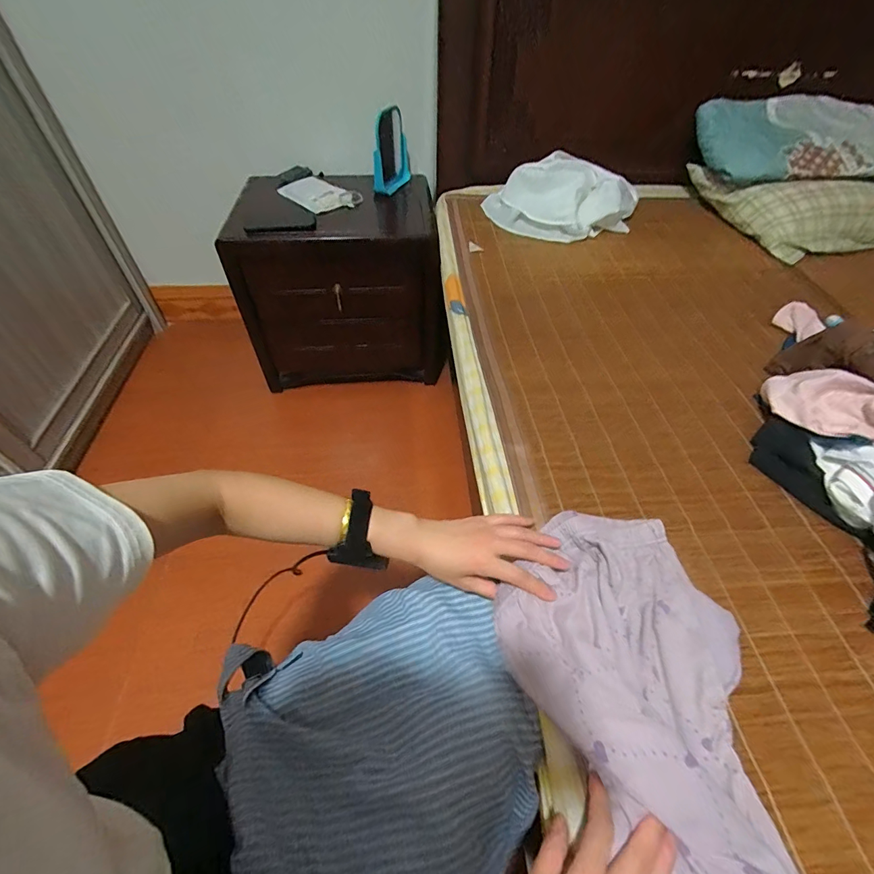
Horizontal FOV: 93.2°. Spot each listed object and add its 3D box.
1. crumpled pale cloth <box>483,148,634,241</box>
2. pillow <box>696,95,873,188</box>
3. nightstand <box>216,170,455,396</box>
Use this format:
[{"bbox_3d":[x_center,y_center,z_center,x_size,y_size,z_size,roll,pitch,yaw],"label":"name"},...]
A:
[{"bbox_3d":[0.303,-0.588,1.013,0.359,0.113,0.215,15,52,11],"label":"crumpled pale cloth"},{"bbox_3d":[0.937,-0.721,1.025,0.563,0.120,0.293,7,74,9],"label":"pillow"},{"bbox_3d":[-0.283,-0.445,1.247,0.560,0.484,0.366,-7,51,-7],"label":"nightstand"}]

